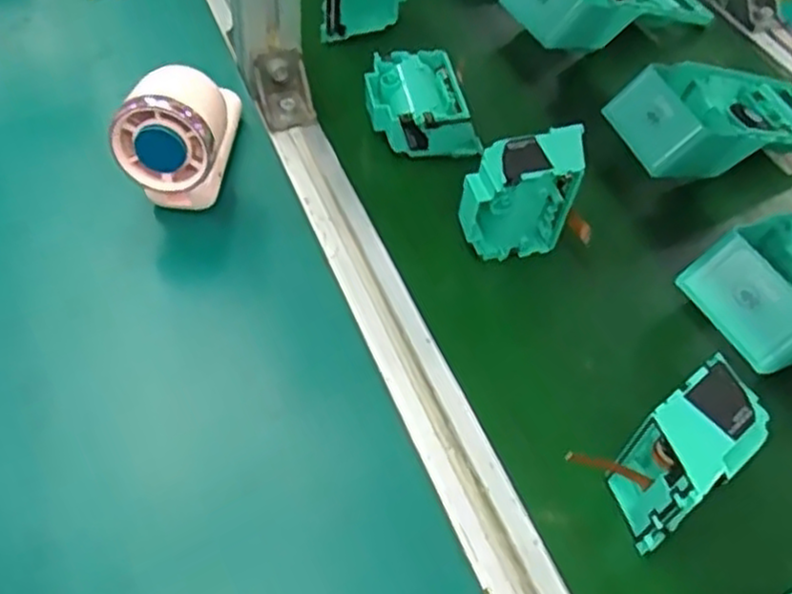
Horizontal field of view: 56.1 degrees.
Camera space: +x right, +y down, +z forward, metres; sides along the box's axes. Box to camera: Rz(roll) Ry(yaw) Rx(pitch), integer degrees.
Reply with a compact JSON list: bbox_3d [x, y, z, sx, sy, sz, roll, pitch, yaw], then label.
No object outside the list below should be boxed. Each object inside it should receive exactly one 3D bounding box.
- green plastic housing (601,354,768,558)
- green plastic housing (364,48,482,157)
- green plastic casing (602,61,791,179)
[{"bbox_3d":[0.140,0.079,0.367,0.073,0.079,0.043,-33,62,-25],"label":"green plastic housing"},{"bbox_3d":[0.015,-0.135,0.541,0.071,0.050,0.074,-7,54,-10],"label":"green plastic housing"},{"bbox_3d":[0.255,-0.135,0.558,0.192,0.060,0.092,-18,57,-17],"label":"green plastic casing"}]

